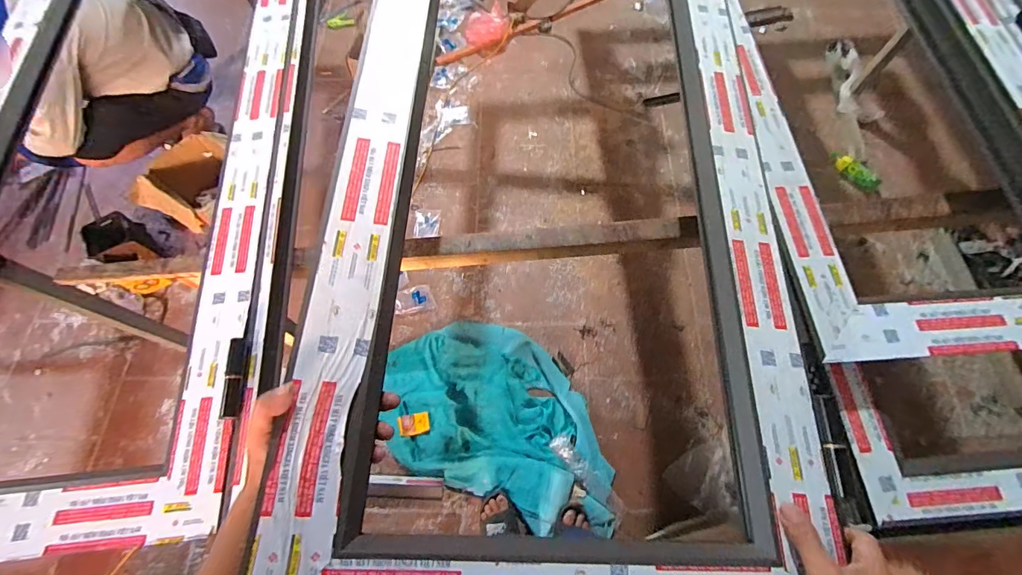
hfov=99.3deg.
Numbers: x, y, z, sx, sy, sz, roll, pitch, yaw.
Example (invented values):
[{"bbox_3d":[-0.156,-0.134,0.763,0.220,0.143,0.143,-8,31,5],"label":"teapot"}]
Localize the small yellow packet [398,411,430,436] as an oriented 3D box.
[{"bbox_3d":[-0.308,0.437,1.387,0.093,0.021,0.065,-15,67,-9],"label":"small yellow packet"}]

